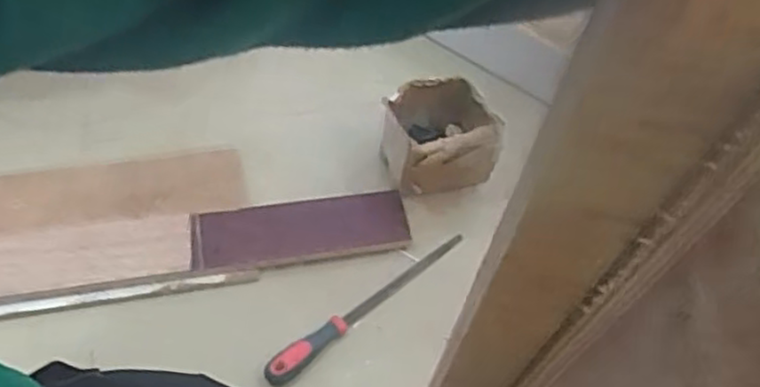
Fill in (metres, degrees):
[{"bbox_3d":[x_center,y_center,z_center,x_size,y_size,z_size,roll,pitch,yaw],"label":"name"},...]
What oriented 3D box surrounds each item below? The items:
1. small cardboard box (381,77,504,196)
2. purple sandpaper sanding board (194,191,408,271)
[{"bbox_3d":[0.073,-0.069,0.941,0.134,0.110,0.129,-4,53,-8],"label":"small cardboard box"},{"bbox_3d":[-0.098,0.048,0.889,0.270,0.024,0.085,-6,54,-10],"label":"purple sandpaper sanding board"}]

